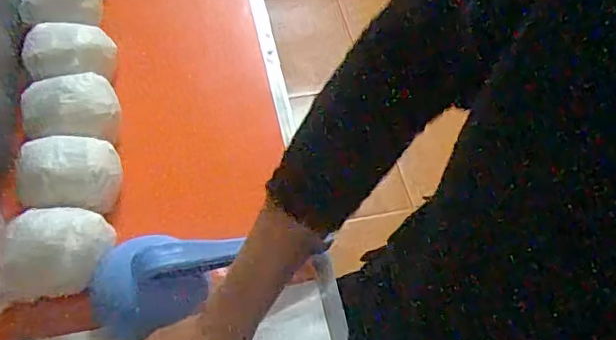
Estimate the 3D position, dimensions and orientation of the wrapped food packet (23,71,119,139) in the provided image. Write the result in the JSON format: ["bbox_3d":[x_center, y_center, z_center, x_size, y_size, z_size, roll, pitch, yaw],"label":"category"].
[{"bbox_3d":[-0.232,-0.058,0.586,0.089,0.036,0.071,-14,60,-12],"label":"wrapped food packet"}]

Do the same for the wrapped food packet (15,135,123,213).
[{"bbox_3d":[-0.217,0.002,0.549,0.085,0.039,0.070,-4,58,-6],"label":"wrapped food packet"}]

